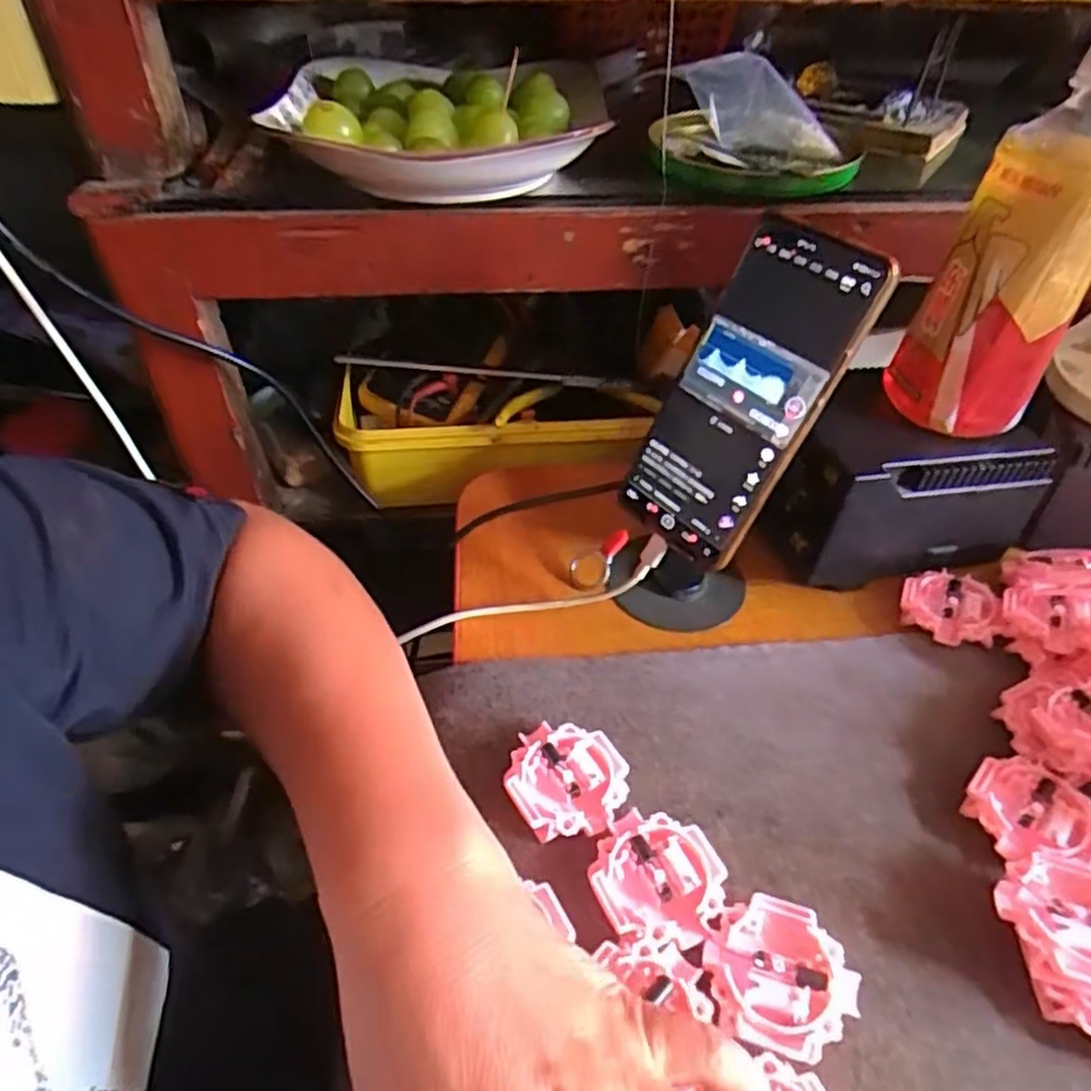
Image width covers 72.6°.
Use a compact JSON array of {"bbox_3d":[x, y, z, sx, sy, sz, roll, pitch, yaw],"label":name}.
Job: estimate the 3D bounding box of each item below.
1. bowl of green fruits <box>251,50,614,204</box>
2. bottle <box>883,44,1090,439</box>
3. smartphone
[{"bbox_3d":[-0.059,-0.257,0.447,0.184,0.041,0.221,0,44,-1],"label":"bowl of green fruits"},{"bbox_3d":[0.238,-0.144,0.376,0.071,0.175,0.059,22,48,20],"label":"bottle"},{"bbox_3d":[0.097,-0.072,0.372,0.012,0.165,0.073,2,34,-45],"label":"smartphone"}]

